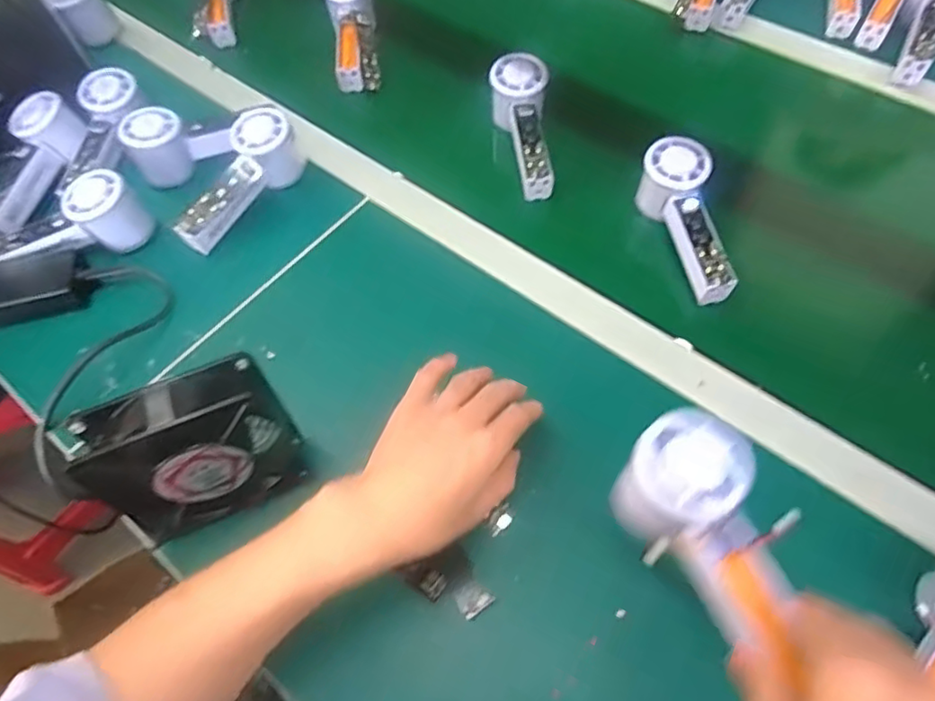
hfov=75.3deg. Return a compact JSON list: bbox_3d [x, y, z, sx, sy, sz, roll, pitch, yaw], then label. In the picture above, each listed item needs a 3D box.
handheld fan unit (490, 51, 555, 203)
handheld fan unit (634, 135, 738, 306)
[{"bbox_3d":[0.059,-0.225,0.621,0.053,0.051,0.156,-8,77,0],"label":"handheld fan unit"},{"bbox_3d":[0.195,-0.116,0.538,0.052,0.052,0.147,-8,62,-1],"label":"handheld fan unit"}]

